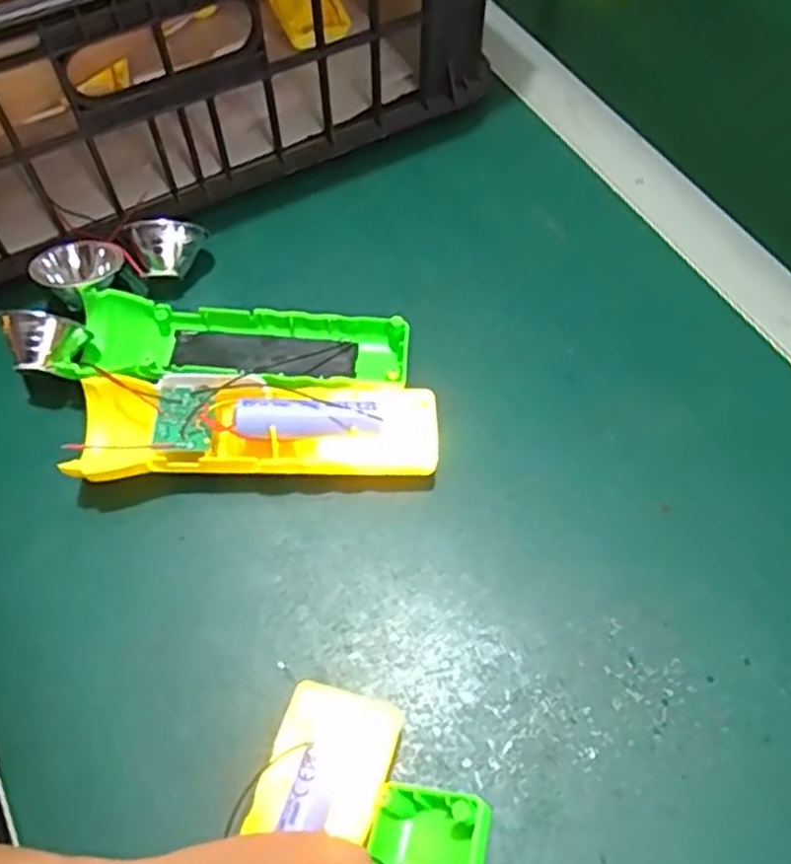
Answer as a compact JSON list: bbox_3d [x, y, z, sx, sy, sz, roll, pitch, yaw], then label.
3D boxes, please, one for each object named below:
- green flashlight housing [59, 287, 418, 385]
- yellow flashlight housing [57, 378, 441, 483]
[{"bbox_3d":[-0.077,-0.041,0.386,0.162,0.027,0.049,2,60,2],"label":"green flashlight housing"},{"bbox_3d":[-0.064,0.001,0.359,0.164,0.034,0.048,1,60,1],"label":"yellow flashlight housing"}]

